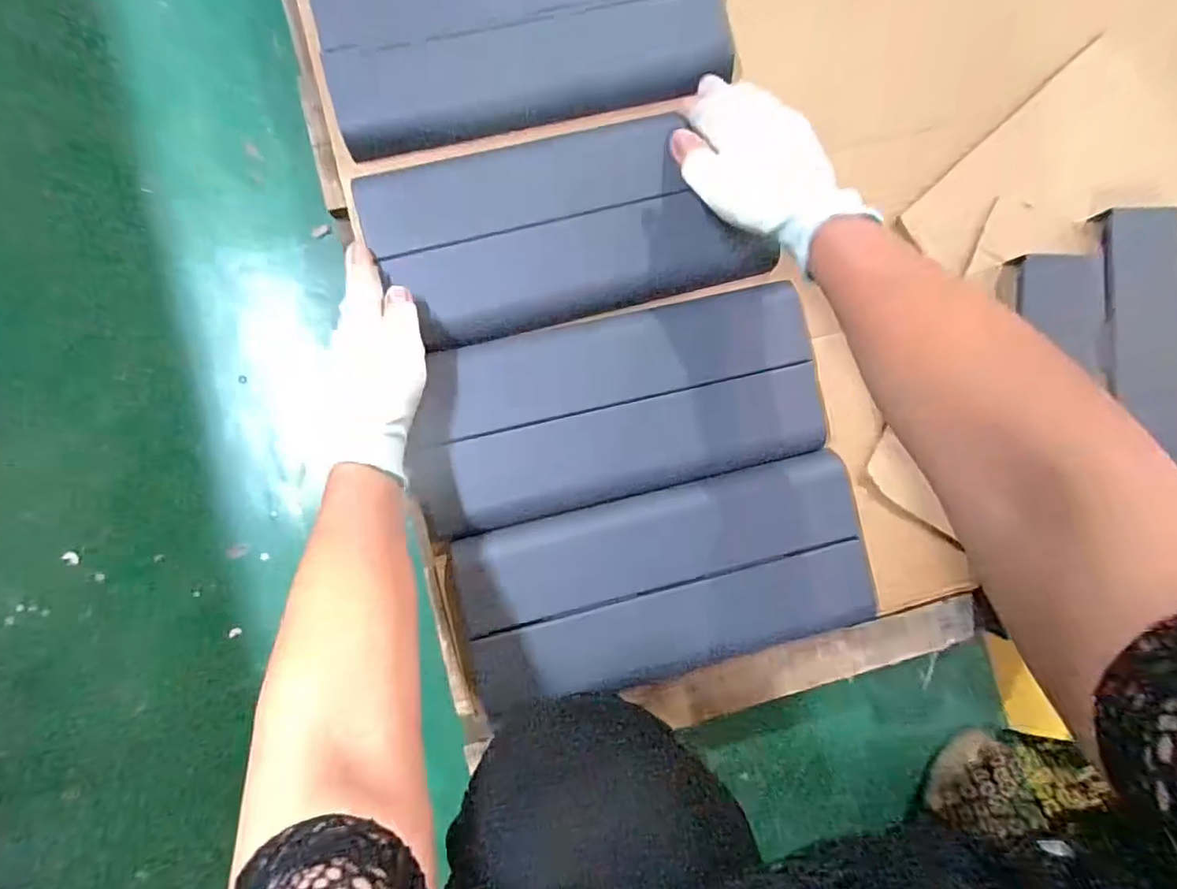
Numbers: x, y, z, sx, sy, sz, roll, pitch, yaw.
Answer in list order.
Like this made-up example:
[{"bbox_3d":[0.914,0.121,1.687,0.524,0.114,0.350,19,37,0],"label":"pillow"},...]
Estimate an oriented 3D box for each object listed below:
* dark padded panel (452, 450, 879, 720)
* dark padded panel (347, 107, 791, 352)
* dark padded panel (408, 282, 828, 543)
[{"bbox_3d":[0.067,0.114,0.447,0.321,0.031,0.150,-13,90,-10],"label":"dark padded panel"},{"bbox_3d":[-0.018,-0.179,0.461,0.302,0.036,0.141,-13,103,2],"label":"dark padded panel"},{"bbox_3d":[0.024,-0.030,0.436,0.322,0.028,0.142,-13,90,-10],"label":"dark padded panel"}]

